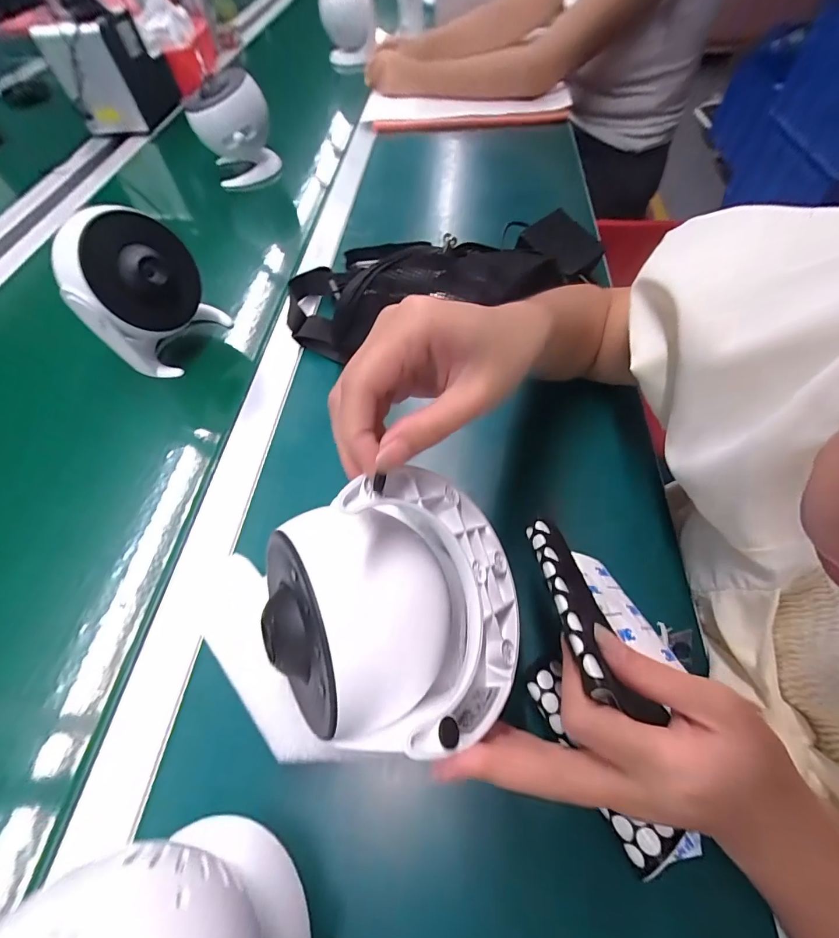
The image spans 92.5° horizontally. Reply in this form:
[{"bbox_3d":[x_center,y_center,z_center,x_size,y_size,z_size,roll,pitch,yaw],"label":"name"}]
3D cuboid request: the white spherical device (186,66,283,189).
[{"bbox_3d":[-0.294,-0.538,0.642,0.114,0.133,0.098,-20,60,-8],"label":"white spherical device"}]

